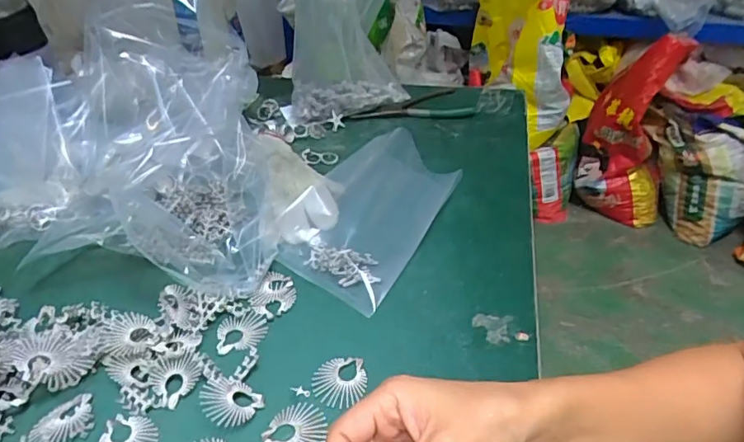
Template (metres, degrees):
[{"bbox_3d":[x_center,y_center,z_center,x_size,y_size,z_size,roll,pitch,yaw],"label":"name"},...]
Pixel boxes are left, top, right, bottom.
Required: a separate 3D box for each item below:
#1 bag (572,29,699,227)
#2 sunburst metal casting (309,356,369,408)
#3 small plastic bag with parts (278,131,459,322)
[{"bbox_3d":[0.833,-0.266,1.673,0.282,0.583,0.198,21,43,25],"label":"bag"},{"bbox_3d":[-0.025,0.123,0.398,0.041,0.006,0.040,-4,38,-4],"label":"sunburst metal casting"},{"bbox_3d":[0.000,-0.017,0.542,0.129,0.040,0.225,19,42,23],"label":"small plastic bag with parts"}]

